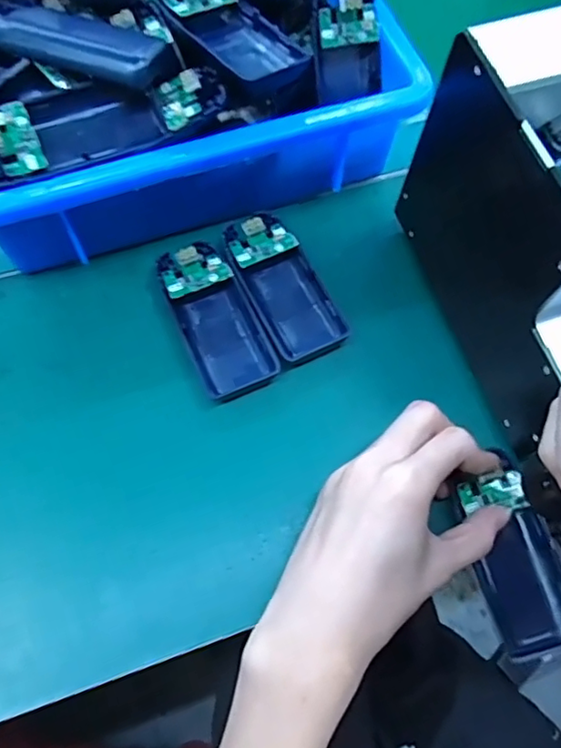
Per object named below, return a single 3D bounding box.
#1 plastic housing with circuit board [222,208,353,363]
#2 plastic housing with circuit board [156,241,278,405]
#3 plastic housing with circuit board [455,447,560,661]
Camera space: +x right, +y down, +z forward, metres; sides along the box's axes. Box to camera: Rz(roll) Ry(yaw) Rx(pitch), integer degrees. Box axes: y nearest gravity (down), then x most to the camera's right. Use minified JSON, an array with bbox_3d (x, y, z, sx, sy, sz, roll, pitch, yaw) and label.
[{"bbox_3d":[0.002,-0.057,0.369,0.046,0.019,0.100,-24,69,-11],"label":"plastic housing with circuit board"},{"bbox_3d":[-0.040,-0.037,0.361,0.045,0.012,0.104,-22,69,-10],"label":"plastic housing with circuit board"},{"bbox_3d":[0.125,0.096,0.310,0.042,0.014,0.092,-12,76,-6],"label":"plastic housing with circuit board"}]

